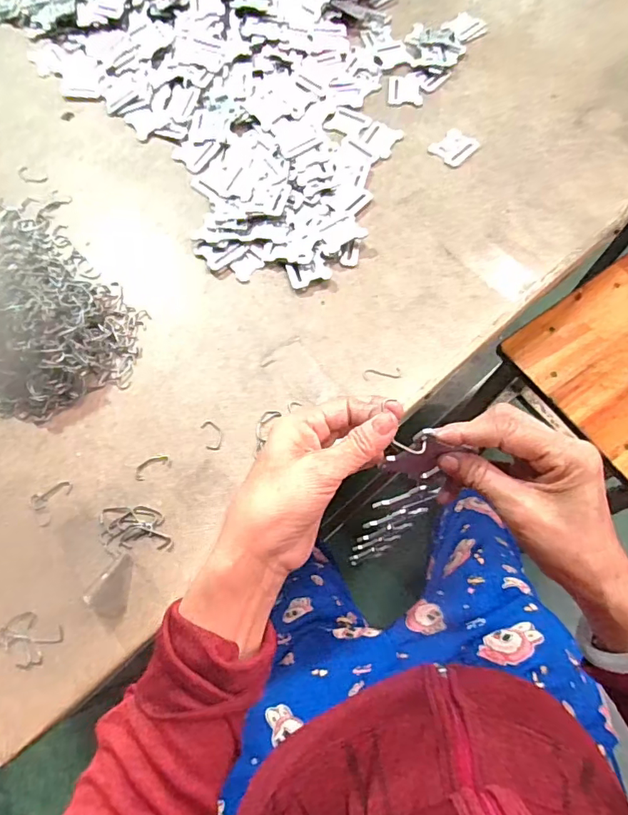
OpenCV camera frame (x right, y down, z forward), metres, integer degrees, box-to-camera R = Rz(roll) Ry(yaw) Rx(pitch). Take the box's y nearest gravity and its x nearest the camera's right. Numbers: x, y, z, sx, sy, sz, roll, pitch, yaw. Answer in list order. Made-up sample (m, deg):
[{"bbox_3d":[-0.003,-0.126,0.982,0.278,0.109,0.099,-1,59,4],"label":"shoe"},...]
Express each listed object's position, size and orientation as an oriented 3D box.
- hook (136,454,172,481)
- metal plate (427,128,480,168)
[{"bbox_3d":[-0.153,0.055,0.461,0.035,0.004,0.017,-23,69,-9],"label":"hook"},{"bbox_3d":[0.175,-0.325,0.608,0.052,0.004,0.046,-39,72,-14],"label":"metal plate"}]

